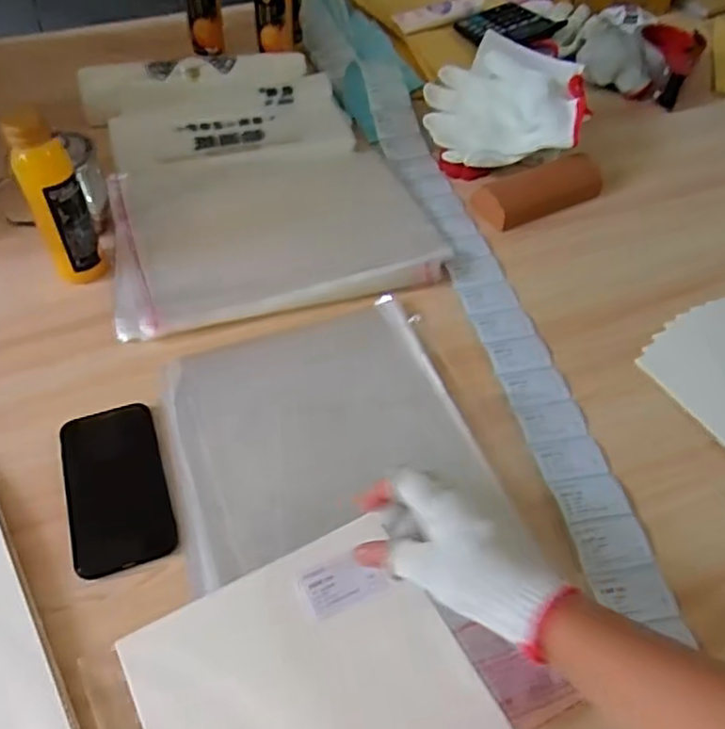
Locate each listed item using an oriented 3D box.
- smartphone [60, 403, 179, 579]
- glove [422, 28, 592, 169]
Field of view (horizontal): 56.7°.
[{"bbox_3d":[-0.204,0.099,0.557,0.076,0.009,0.147,-9,56,-22],"label":"smartphone"},{"bbox_3d":[0.176,-0.323,0.833,0.187,0.030,0.160,13,89,16],"label":"glove"}]

